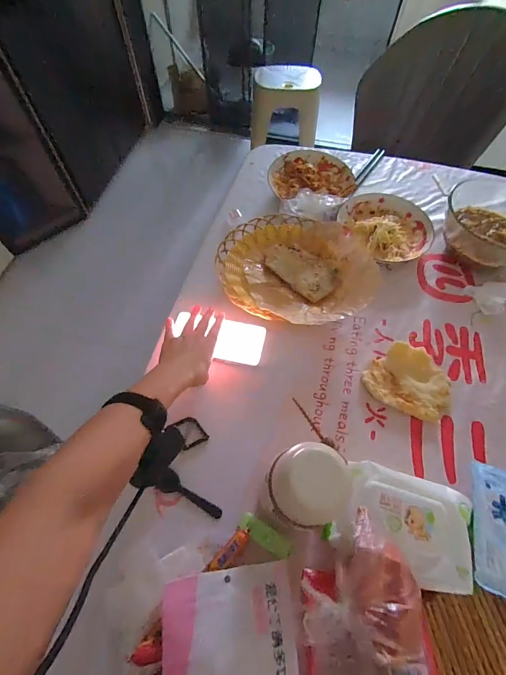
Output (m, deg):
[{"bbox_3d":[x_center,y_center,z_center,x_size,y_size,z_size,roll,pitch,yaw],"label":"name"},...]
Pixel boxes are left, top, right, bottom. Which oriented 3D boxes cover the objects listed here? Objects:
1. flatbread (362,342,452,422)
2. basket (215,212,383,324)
[{"bbox_3d":[0.257,0.069,0.520,0.133,0.023,0.107,27,65,12],"label":"flatbread"},{"bbox_3d":[0.085,-0.138,0.602,0.286,0.060,0.264,0,63,-1],"label":"basket"}]

